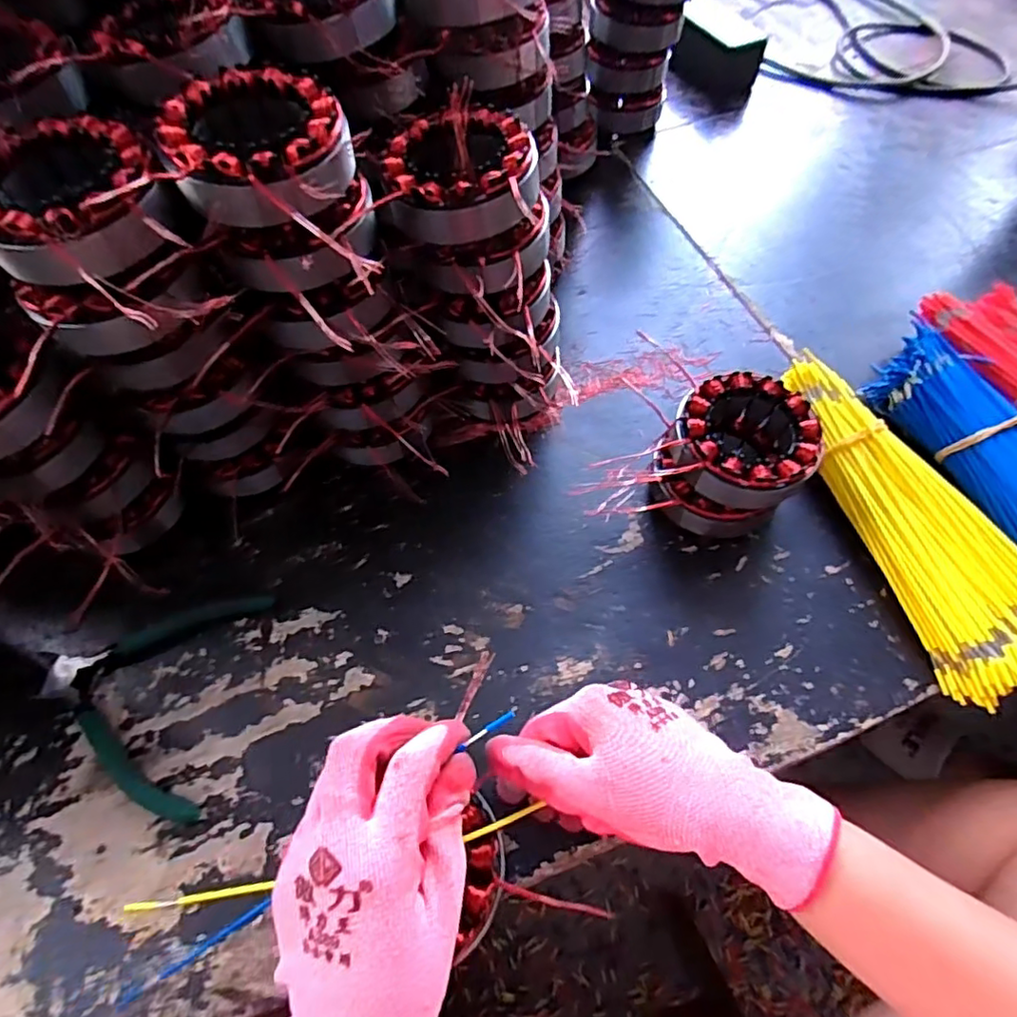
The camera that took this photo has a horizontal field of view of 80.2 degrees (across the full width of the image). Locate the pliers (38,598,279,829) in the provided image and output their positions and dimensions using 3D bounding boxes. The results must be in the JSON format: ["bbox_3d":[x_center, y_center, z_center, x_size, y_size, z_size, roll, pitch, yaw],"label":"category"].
[{"bbox_3d":[-0.225,0.108,0.374,0.120,0.010,0.135,8,61,5],"label":"pliers"}]

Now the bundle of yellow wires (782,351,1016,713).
[{"bbox_3d":[0.271,0.001,0.403,0.082,0.040,0.242,-15,62,-8],"label":"bundle of yellow wires"}]

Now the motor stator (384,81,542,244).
[{"bbox_3d":[-0.025,-0.188,0.344,0.086,0.038,0.094,-1,61,0],"label":"motor stator"}]

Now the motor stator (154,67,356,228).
[{"bbox_3d":[-0.118,-0.172,0.292,0.081,0.029,0.093,-10,61,-5],"label":"motor stator"}]

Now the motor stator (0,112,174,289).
[{"bbox_3d":[-0.202,-0.142,0.277,0.094,0.033,0.081,39,68,20],"label":"motor stator"}]

